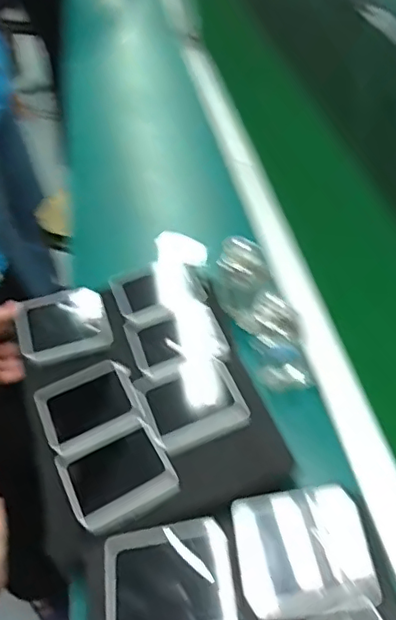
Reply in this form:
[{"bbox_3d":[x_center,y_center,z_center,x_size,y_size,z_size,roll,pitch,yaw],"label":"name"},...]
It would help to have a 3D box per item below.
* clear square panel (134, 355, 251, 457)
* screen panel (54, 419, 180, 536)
[{"bbox_3d":[-0.006,0.101,0.636,0.102,0.024,0.097,-19,50,-10],"label":"clear square panel"},{"bbox_3d":[-0.082,0.165,0.589,0.103,0.021,0.096,-24,51,-14],"label":"screen panel"}]

